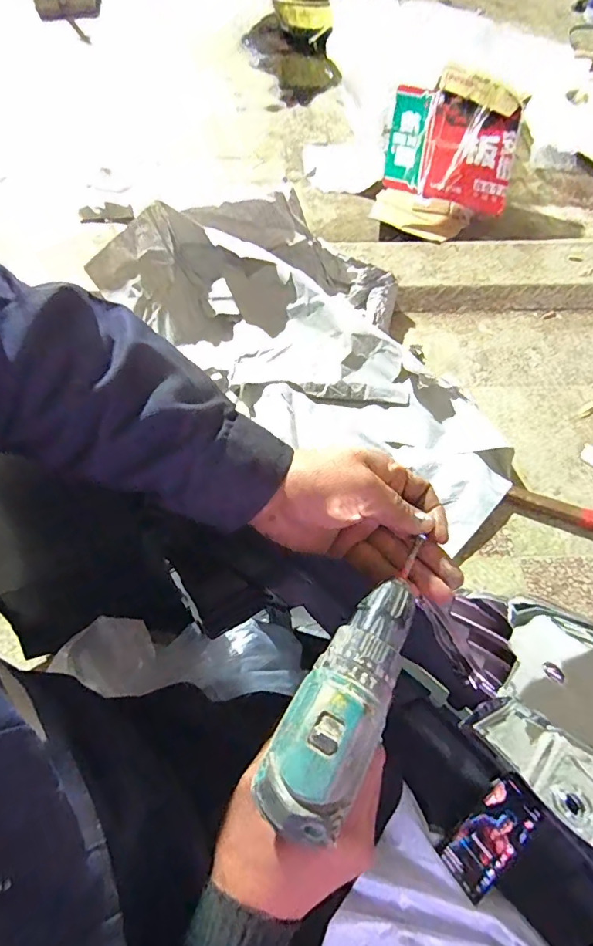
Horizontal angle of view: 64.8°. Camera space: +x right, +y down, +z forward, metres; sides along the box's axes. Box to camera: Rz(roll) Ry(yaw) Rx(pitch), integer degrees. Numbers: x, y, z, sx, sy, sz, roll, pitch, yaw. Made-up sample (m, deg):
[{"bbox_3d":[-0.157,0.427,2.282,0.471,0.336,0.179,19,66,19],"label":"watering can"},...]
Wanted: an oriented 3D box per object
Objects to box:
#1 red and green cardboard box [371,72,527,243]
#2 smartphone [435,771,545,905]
[{"bbox_3d":[0.412,-0.842,1.258,0.347,0.067,0.402,12,104,0],"label":"red and green cardboard box"},{"bbox_3d":[0.277,0.505,0.652,0.157,0.014,0.075,-34,69,-17],"label":"smartphone"}]

